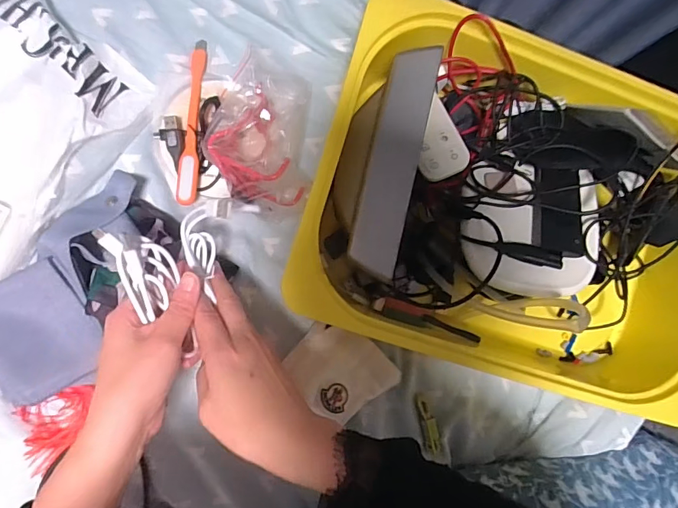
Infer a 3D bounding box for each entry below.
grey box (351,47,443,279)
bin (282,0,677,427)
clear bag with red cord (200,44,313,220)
[{"bbox_3d":[0.050,-0.082,0.388,0.041,0.030,0.196,12,87,14],"label":"grey box"},{"bbox_3d":[0.179,-0.033,0.442,0.403,0.122,0.295,17,85,-6],"label":"bin"},{"bbox_3d":[-0.072,-0.115,0.414,0.087,0.069,0.152,3,86,-7],"label":"clear bag with red cord"}]

